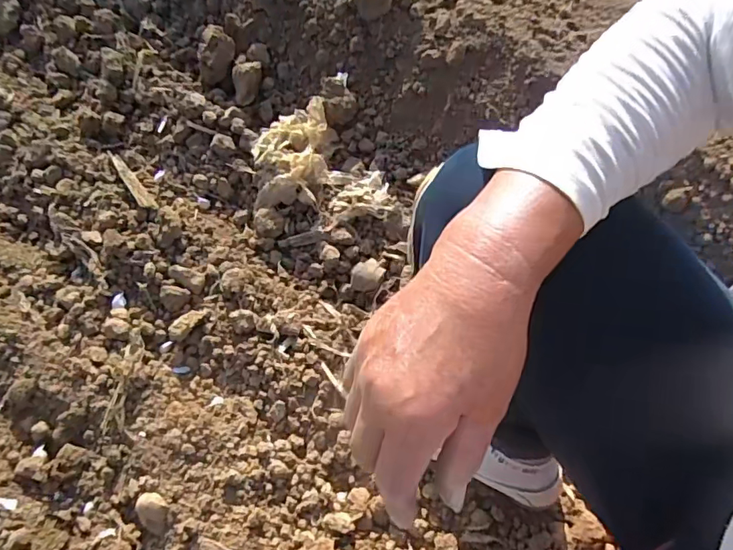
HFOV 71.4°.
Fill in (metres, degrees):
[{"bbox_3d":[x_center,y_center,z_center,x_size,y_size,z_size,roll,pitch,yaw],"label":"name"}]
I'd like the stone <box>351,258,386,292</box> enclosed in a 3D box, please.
[{"bbox_3d":[0.002,-0.002,0.712,0.043,0.024,0.048,15,65,6],"label":"stone"}]

